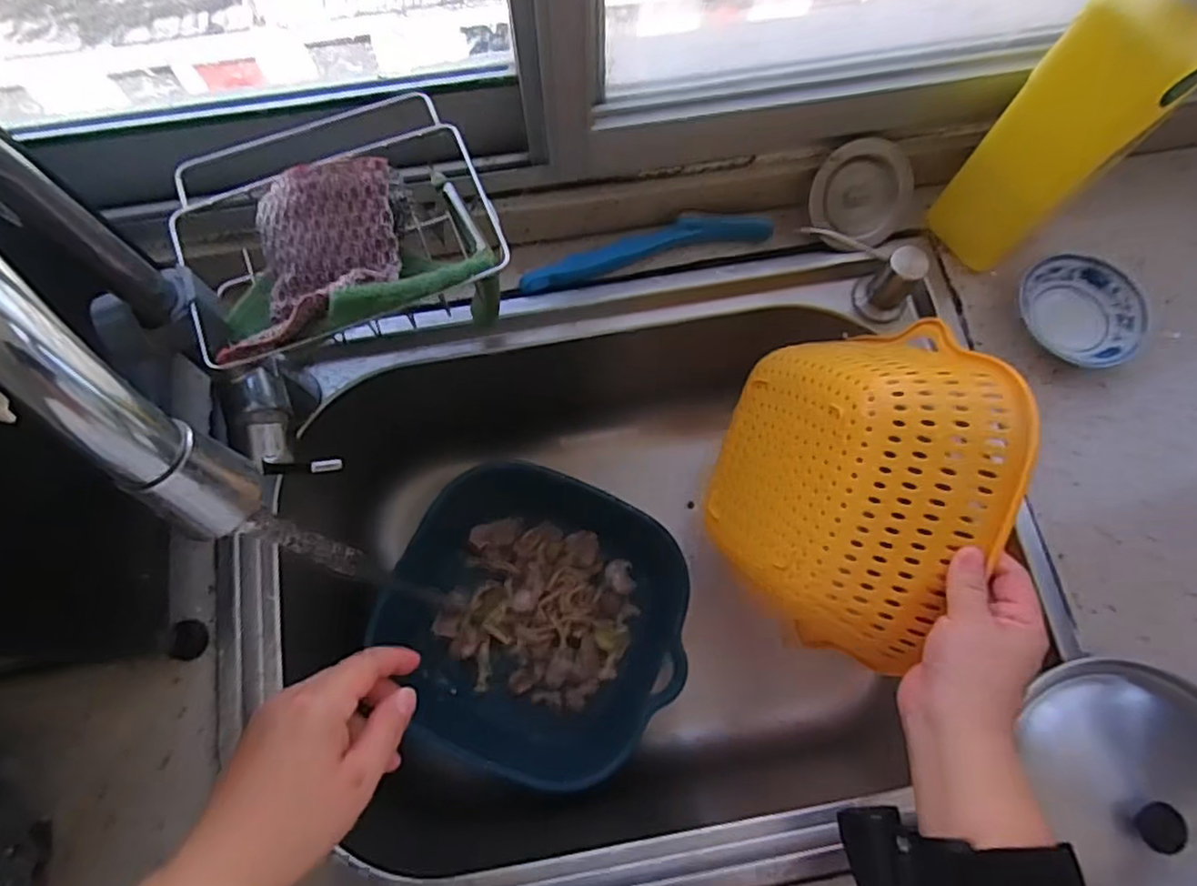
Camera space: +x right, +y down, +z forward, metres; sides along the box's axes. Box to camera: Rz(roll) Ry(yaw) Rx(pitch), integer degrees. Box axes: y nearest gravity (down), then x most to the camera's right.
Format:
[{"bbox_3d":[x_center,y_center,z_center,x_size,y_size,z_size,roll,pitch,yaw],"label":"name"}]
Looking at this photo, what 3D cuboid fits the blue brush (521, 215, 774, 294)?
[{"bbox_3d":[0.039,-0.163,0.561,0.209,0.020,0.033,-14,75,-5],"label":"blue brush"}]

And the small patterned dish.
[{"bbox_3d":[0.385,-0.105,0.534,0.080,0.028,0.094,-18,76,-6],"label":"small patterned dish"}]

